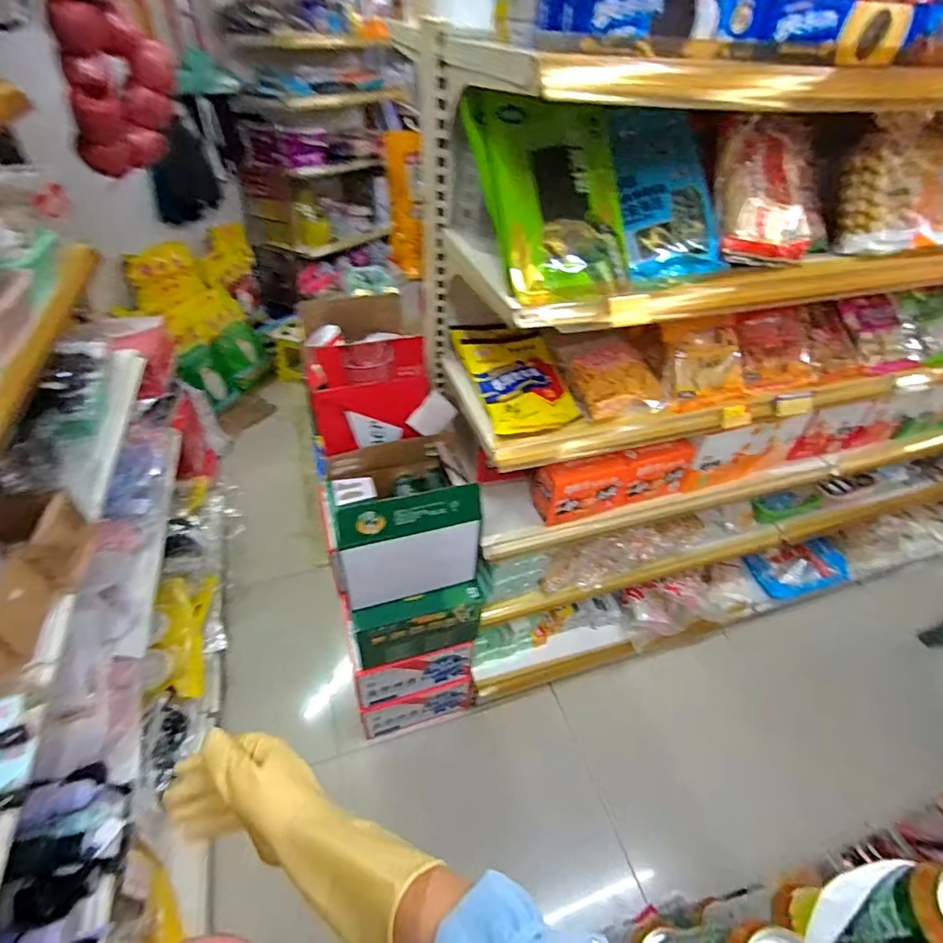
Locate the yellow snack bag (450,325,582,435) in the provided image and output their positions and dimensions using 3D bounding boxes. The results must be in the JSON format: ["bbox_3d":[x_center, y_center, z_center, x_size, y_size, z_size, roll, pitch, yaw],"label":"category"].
[{"bbox_3d":[0.073,-0.189,0.938,0.156,0.062,0.302,-12,45,-16],"label":"yellow snack bag"}]

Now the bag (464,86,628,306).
[{"bbox_3d":[0.111,-0.370,0.671,0.177,0.279,0.062,-10,5,-8],"label":"bag"}]

